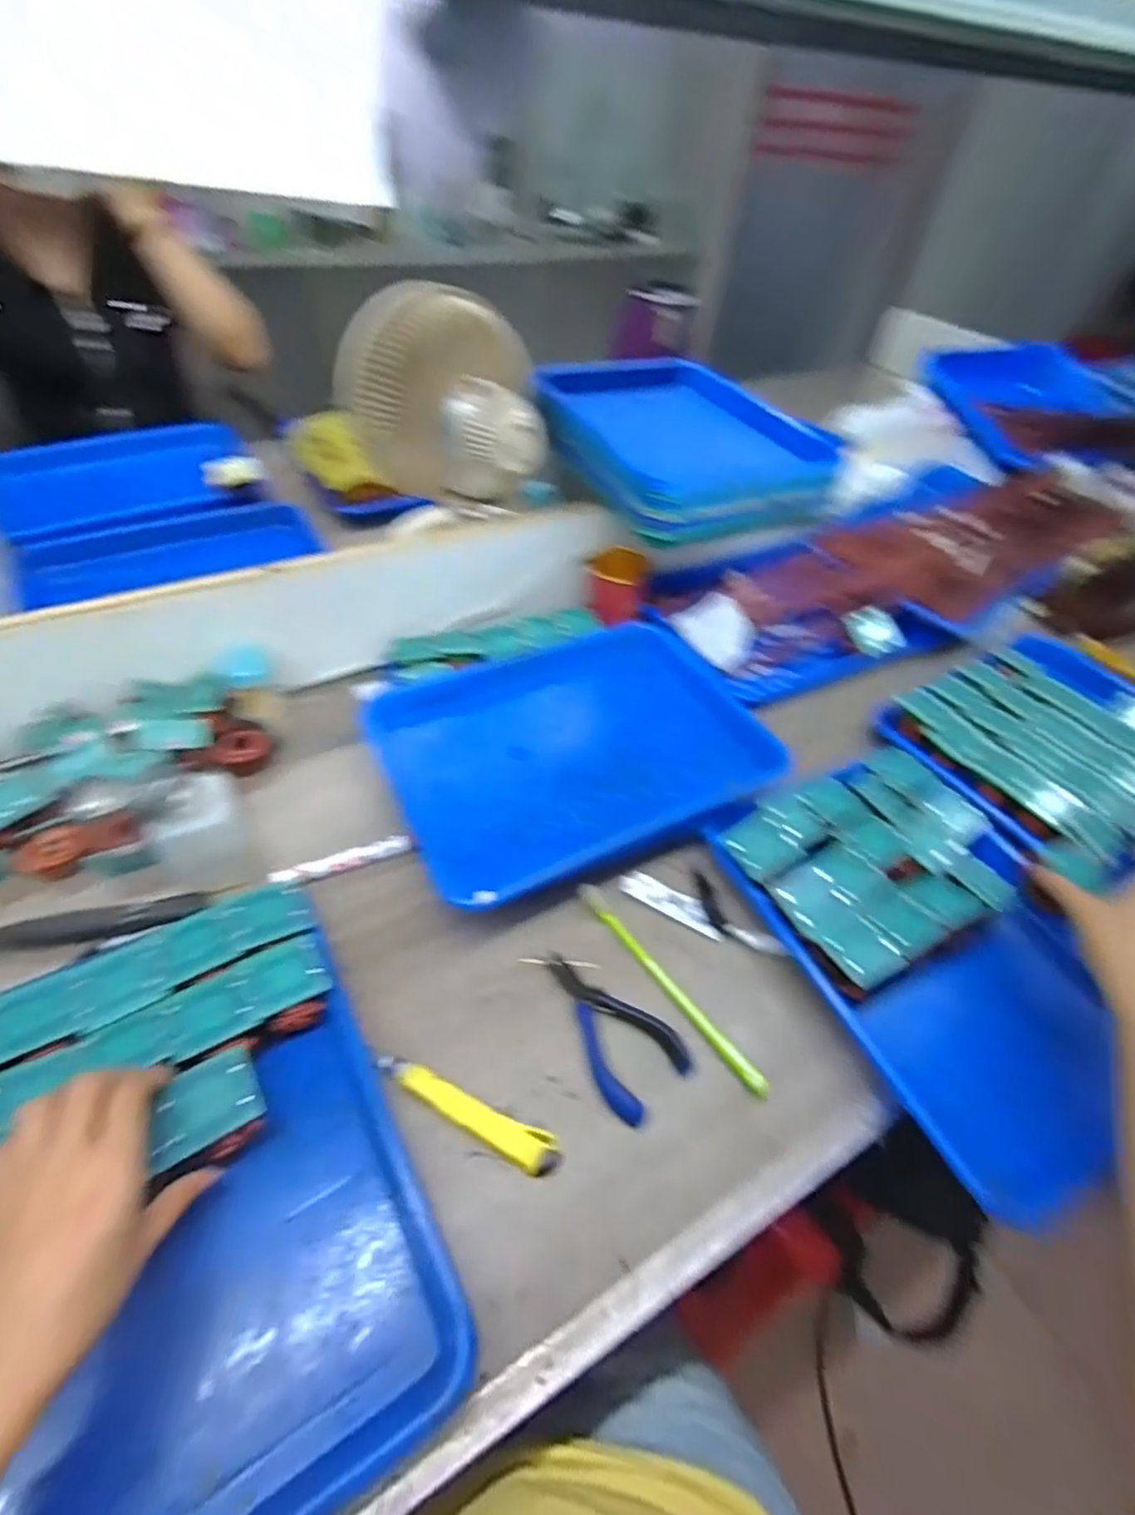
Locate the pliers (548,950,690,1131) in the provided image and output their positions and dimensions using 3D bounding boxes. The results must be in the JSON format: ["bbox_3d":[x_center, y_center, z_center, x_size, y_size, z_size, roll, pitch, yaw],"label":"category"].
[{"bbox_3d":[0.031,0.188,0.456,0.062,0.010,0.121,-22,54,-24],"label":"pliers"}]

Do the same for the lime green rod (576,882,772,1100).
[{"bbox_3d":[0.072,0.163,0.474,0.012,0.008,0.191,-28,56,-28],"label":"lime green rod"}]

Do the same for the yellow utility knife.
[{"bbox_3d":[-0.063,0.224,0.411,0.127,0.008,0.023,25,50,16],"label":"yellow utility knife"}]

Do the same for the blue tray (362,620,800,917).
[{"bbox_3d":[0.005,-0.016,0.594,0.339,0.033,0.247,-15,51,-19],"label":"blue tray"}]

